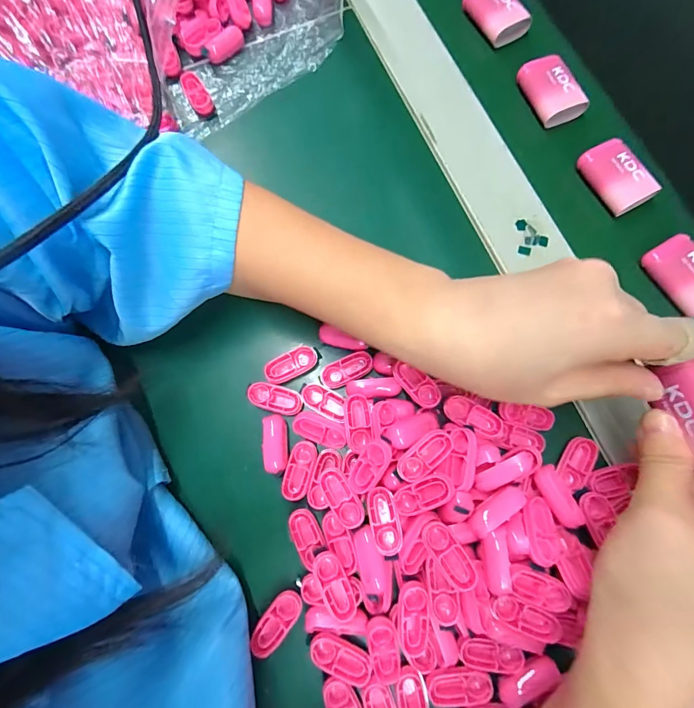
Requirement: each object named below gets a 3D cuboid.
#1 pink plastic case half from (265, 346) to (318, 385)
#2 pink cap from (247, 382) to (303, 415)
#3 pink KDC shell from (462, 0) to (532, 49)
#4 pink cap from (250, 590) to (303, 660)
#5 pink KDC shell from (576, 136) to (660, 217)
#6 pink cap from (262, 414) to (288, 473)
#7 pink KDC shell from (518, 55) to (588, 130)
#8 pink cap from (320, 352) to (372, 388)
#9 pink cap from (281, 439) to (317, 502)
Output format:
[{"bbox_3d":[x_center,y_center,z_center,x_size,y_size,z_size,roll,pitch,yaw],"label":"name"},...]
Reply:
[{"bbox_3d":[-0.035,0.007,0.241,0.034,0.006,0.015,-26,77,-5],"label":"pink plastic case half"},{"bbox_3d":[-0.045,0.028,0.238,0.033,0.009,0.015,11,76,4],"label":"pink cap"},{"bbox_3d":[0.121,-0.275,0.307,0.037,0.019,0.047,-32,77,-6],"label":"pink KDC shell"},{"bbox_3d":[-0.039,0.148,0.209,0.015,0.004,0.035,39,80,10],"label":"pink cap"},{"bbox_3d":[0.191,-0.125,0.268,0.031,0.012,0.051,-27,77,-5],"label":"pink KDC shell"},{"bbox_3d":[-0.043,0.054,0.228,0.014,0.007,0.033,-7,76,-1],"label":"pink cap"},{"bbox_3d":[0.154,-0.199,0.286,0.037,0.015,0.046,-17,76,-3],"label":"pink KDC shell"},{"bbox_3d":[0.000,0.010,0.240,0.033,0.007,0.015,-26,77,-5],"label":"pink cap"},{"bbox_3d":[-0.028,0.069,0.228,0.015,0.009,0.034,17,77,5],"label":"pink cap"}]

